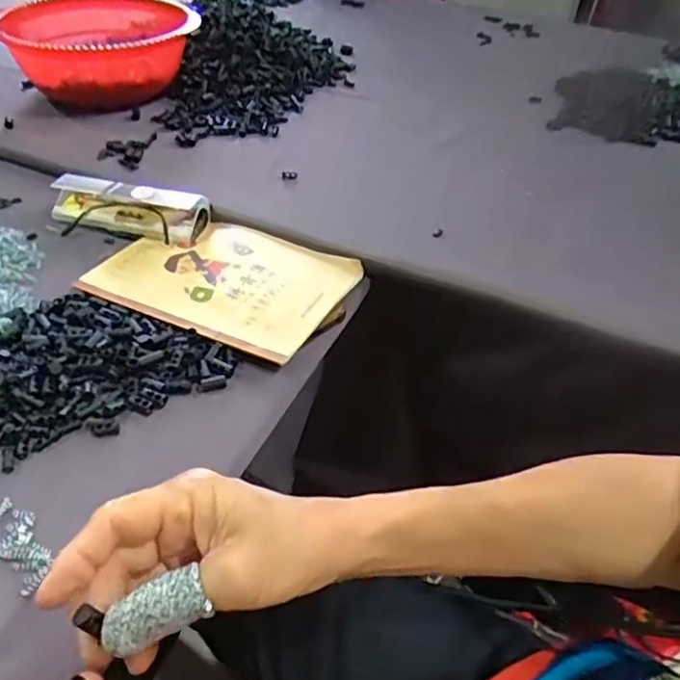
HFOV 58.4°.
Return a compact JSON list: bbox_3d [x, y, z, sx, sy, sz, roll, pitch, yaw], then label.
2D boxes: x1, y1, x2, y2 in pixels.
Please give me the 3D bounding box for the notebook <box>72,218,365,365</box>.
[{"bbox_3d":[-0.101,-0.057,0.535,0.203,0.005,0.144,20,47,18],"label":"notebook"}]

